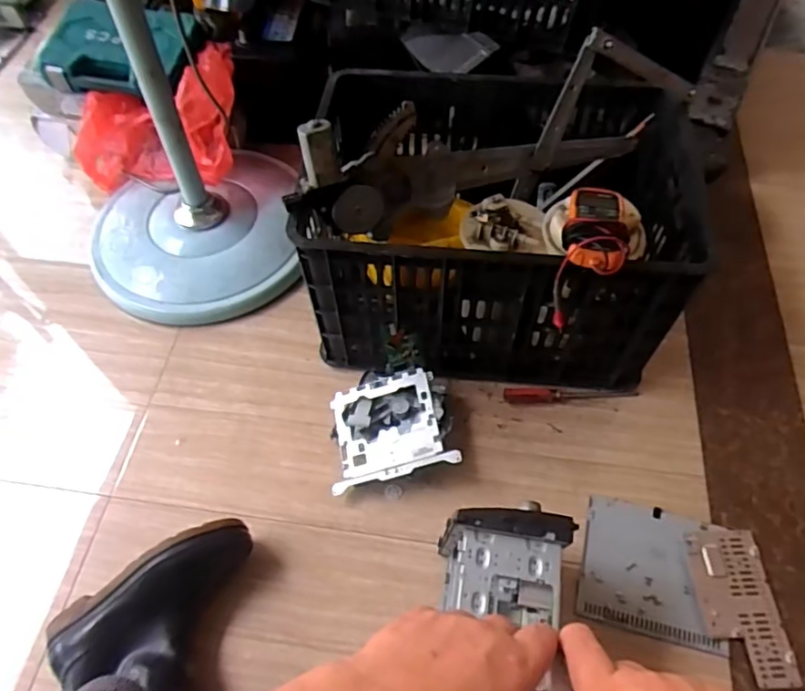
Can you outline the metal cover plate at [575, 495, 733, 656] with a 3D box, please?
[{"bbox_3d":[0.314,0.282,0.770,0.167,0.019,0.156,13,59,9],"label":"metal cover plate"}]

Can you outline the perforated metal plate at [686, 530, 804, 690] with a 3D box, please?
[{"bbox_3d":[0.409,0.313,0.737,0.094,0.004,0.175,-2,58,1],"label":"perforated metal plate"}]

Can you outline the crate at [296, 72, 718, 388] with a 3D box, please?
[{"bbox_3d":[0.129,-0.182,0.895,0.485,0.291,0.387,3,58,4],"label":"crate"}]

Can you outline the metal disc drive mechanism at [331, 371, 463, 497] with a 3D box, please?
[{"bbox_3d":[-0.012,0.114,0.848,0.168,0.054,0.164,-12,56,10],"label":"metal disc drive mechanism"}]

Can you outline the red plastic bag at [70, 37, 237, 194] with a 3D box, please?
[{"bbox_3d":[-0.465,-0.426,1.146,0.335,0.157,0.303,-13,57,21],"label":"red plastic bag"}]

